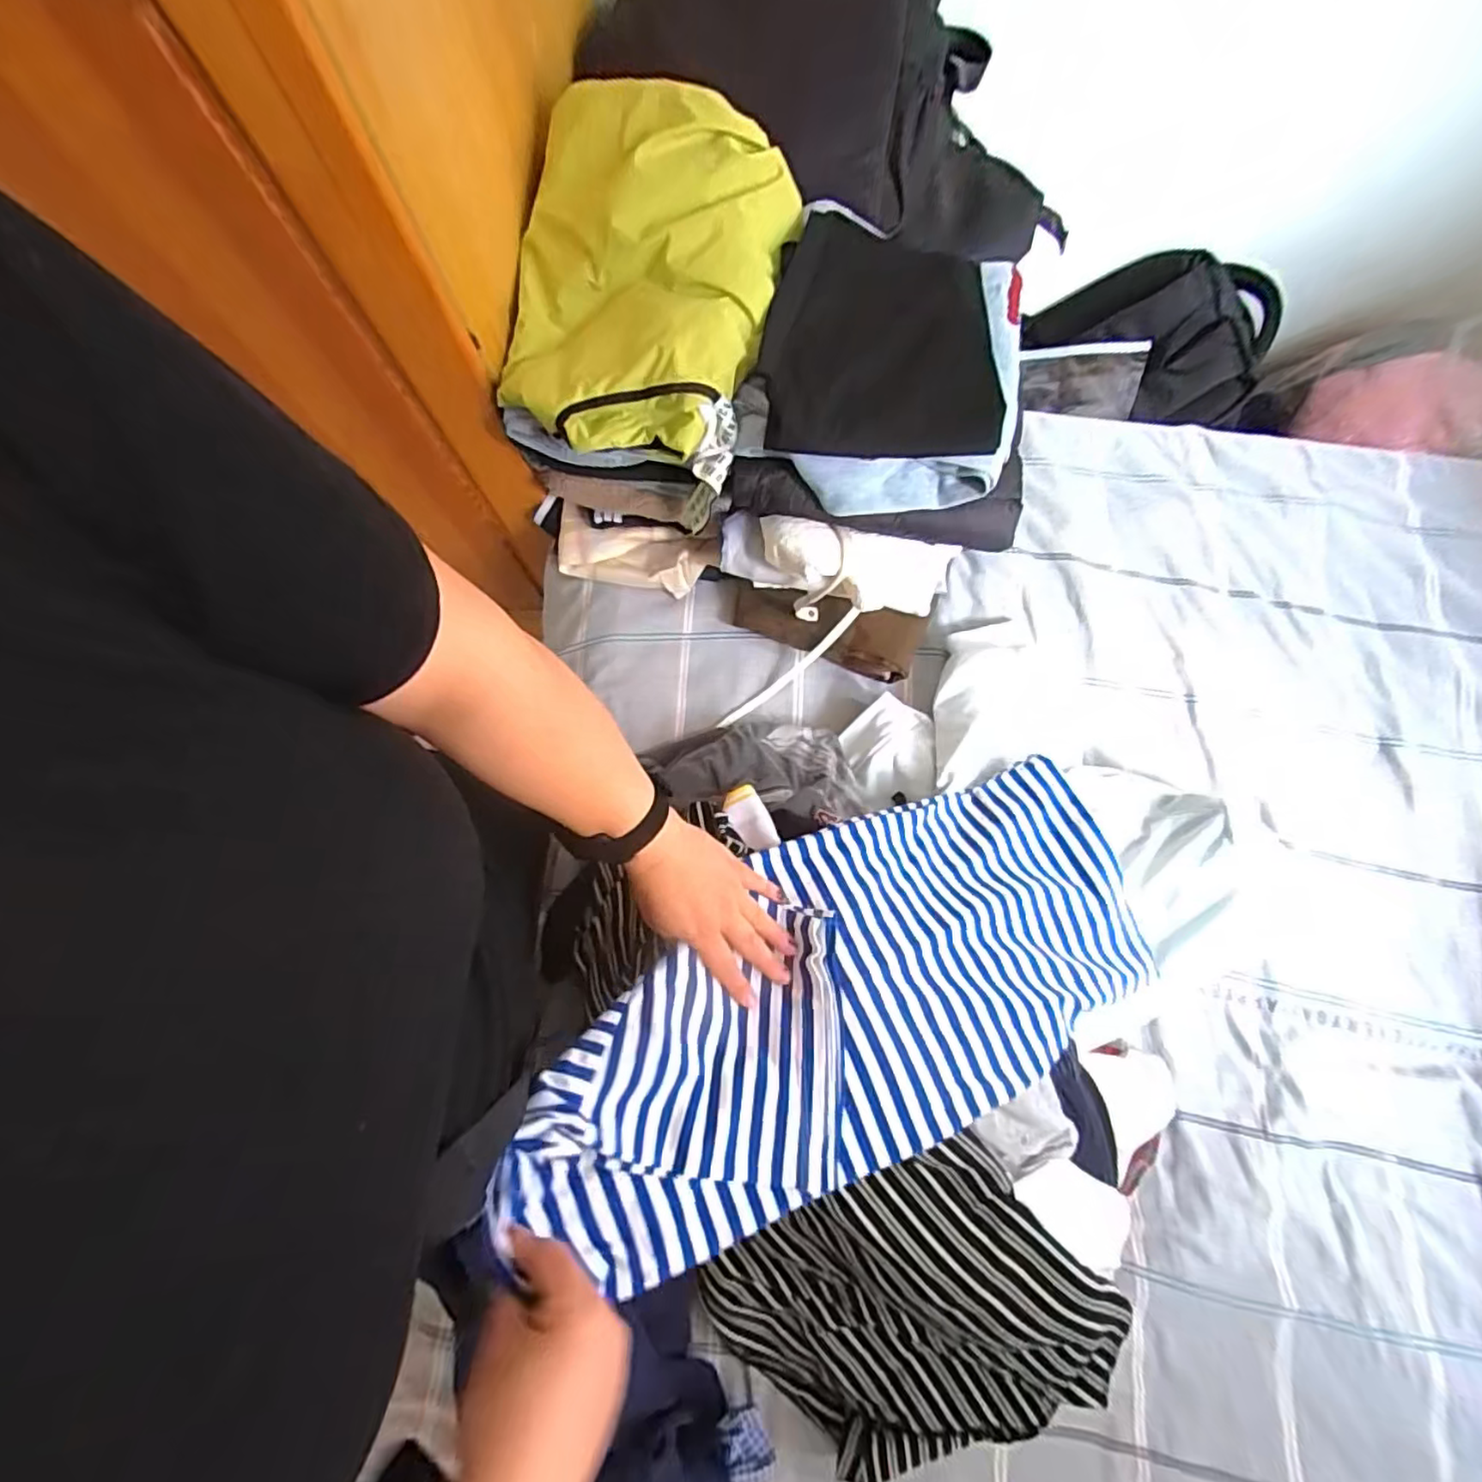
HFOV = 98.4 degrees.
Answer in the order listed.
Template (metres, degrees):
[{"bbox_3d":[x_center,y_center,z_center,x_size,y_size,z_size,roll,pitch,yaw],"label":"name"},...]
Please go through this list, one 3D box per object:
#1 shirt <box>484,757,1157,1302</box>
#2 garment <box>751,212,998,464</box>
[{"bbox_3d":[0.103,0.193,0.521,0.564,0.061,0.247,-15,69,-22],"label":"shirt"},{"bbox_3d":[0.129,-0.375,0.595,0.204,0.041,0.234,3,75,1],"label":"garment"}]

